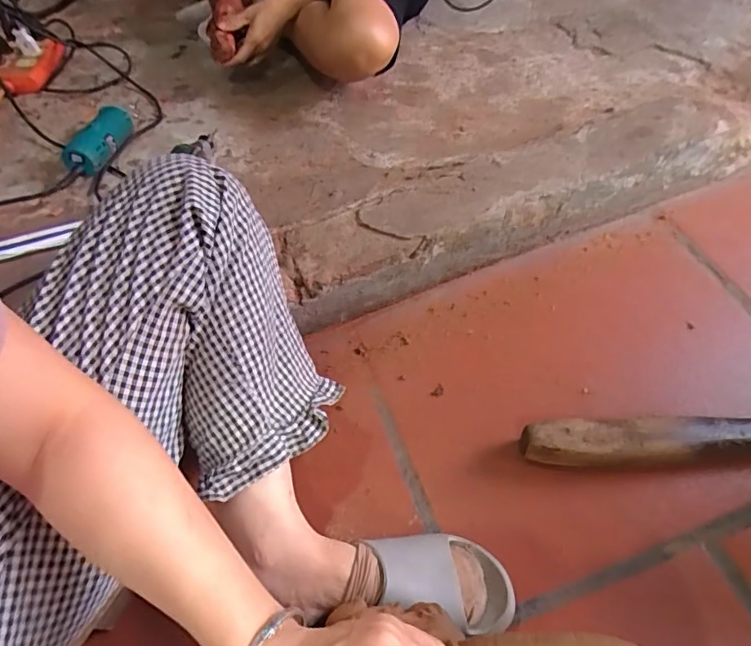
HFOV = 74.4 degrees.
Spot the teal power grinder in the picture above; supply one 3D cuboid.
[{"bbox_3d":[-0.426,-0.291,0.768,0.049,0.049,0.146,4,57,5],"label":"teal power grinder"}]

